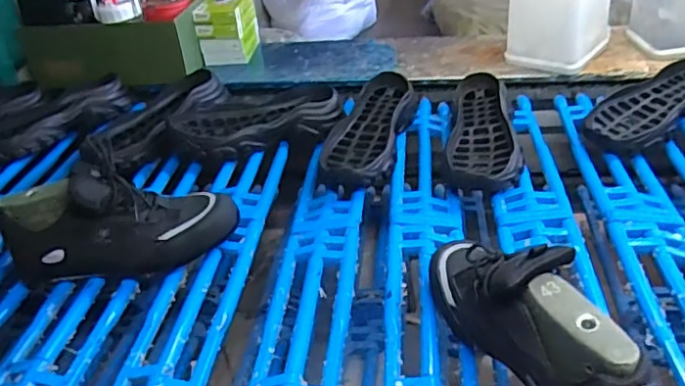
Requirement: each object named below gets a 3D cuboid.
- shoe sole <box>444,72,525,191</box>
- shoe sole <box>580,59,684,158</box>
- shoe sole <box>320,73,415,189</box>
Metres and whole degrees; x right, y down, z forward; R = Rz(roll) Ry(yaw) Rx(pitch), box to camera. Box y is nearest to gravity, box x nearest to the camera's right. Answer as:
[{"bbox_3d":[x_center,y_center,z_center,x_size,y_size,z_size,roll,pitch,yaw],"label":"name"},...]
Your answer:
[{"bbox_3d":[0.228,-0.103,0.949,0.112,0.060,0.313,2,35,11],"label":"shoe sole"},{"bbox_3d":[0.508,-0.151,0.957,0.297,0.037,0.131,-26,39,-27],"label":"shoe sole"},{"bbox_3d":[0.046,-0.111,0.980,0.118,0.052,0.307,7,36,17],"label":"shoe sole"}]

